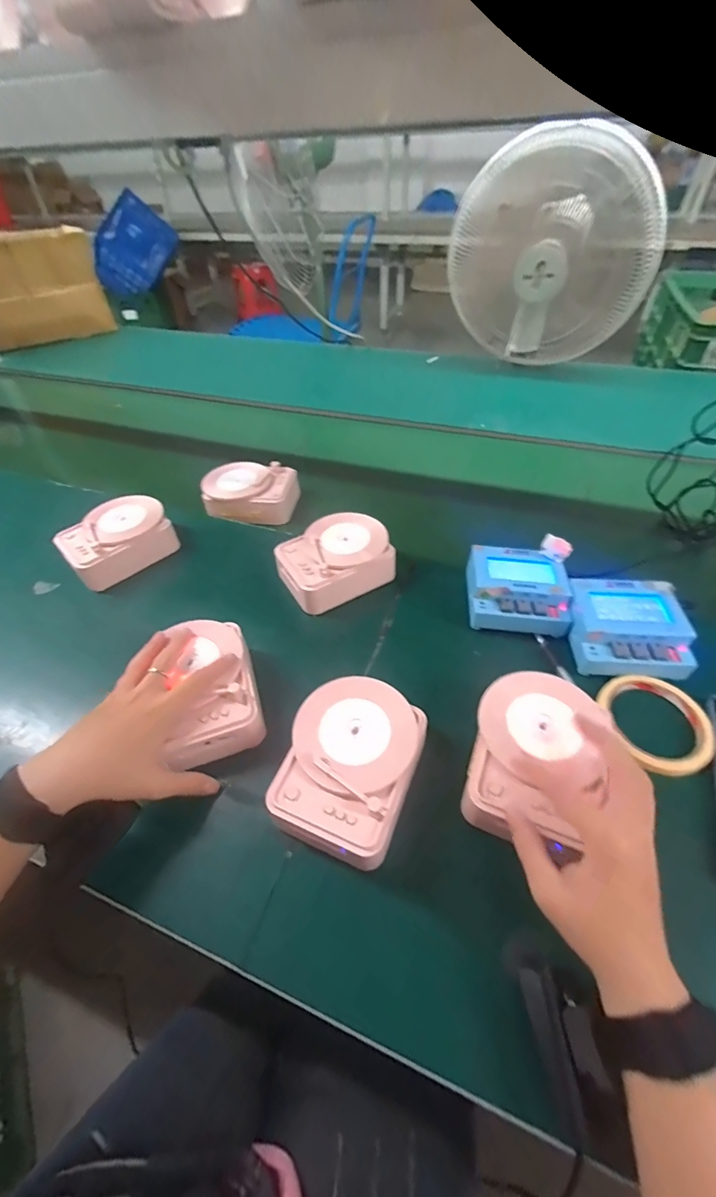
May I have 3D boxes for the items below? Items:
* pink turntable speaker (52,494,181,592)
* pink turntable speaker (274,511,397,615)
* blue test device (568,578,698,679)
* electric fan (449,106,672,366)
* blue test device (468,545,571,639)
[{"bbox_3d":[-0.324,-0.081,0.590,0.132,0.051,0.109,-32,52,-25],"label":"pink turntable speaker"},{"bbox_3d":[-0.029,-0.047,0.545,0.130,0.056,0.108,-26,49,-20],"label":"pink turntable speaker"},{"bbox_3d":[0.276,0.032,0.455,0.102,0.050,0.097,3,46,7],"label":"blue test device"},{"bbox_3d":[0.407,-0.696,0.936,0.374,0.426,0.203,17,49,19],"label":"electric fan"},{"bbox_3d":[0.179,-0.008,0.501,0.108,0.055,0.096,5,46,8],"label":"blue test device"}]

